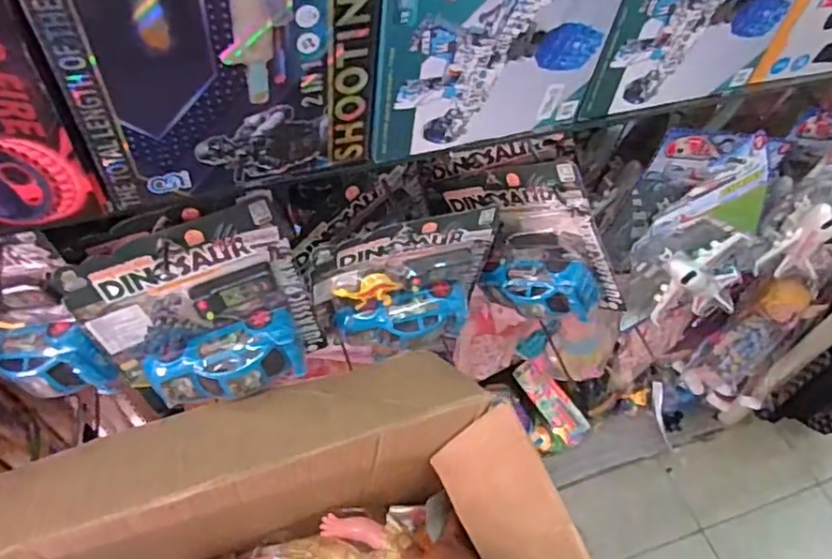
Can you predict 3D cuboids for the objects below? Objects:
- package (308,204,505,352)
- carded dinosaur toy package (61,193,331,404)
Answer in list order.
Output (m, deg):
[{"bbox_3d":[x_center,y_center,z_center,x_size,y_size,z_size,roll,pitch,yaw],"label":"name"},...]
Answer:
[{"bbox_3d":[-0.008,0.009,0.653,0.197,0.168,0.058,-10,54,-13],"label":"package"},{"bbox_3d":[-0.210,0.034,0.583,0.203,0.202,0.060,-14,31,-10],"label":"carded dinosaur toy package"}]

